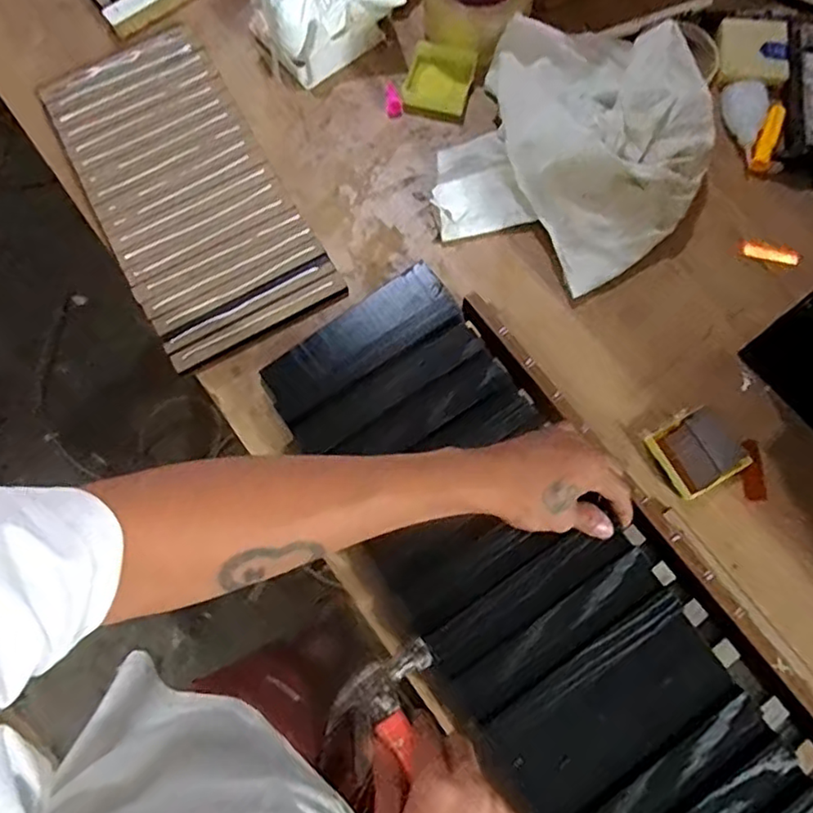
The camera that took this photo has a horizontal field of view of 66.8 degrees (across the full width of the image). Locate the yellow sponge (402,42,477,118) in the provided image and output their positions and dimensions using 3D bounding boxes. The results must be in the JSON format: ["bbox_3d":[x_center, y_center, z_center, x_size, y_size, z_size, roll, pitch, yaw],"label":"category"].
[{"bbox_3d":[0.035,-0.344,0.649,0.066,0.019,0.072,16,73,4],"label":"yellow sponge"}]

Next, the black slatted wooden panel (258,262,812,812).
[{"bbox_3d":[0.155,0.213,0.467,0.204,0.042,0.753,-34,77,-11],"label":"black slatted wooden panel"}]

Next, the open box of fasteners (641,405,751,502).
[{"bbox_3d":[0.257,0.036,0.533,0.074,0.017,0.061,-28,74,-9],"label":"open box of fasteners"}]

